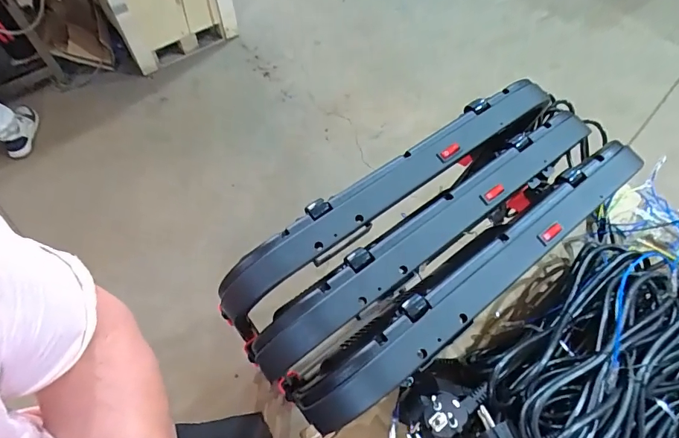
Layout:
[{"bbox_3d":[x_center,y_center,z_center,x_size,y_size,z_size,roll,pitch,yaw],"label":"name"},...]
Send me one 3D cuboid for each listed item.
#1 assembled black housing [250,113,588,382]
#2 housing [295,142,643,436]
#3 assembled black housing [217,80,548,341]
[{"bbox_3d":[0.103,0.018,0.450,0.434,0.078,0.061,-33,65,-18],"label":"assembled black housing"},{"bbox_3d":[0.151,0.053,0.428,0.435,0.059,0.064,-32,65,-17],"label":"housing"},{"bbox_3d":[0.060,-0.031,0.476,0.439,0.071,0.054,-34,66,-18],"label":"assembled black housing"}]

